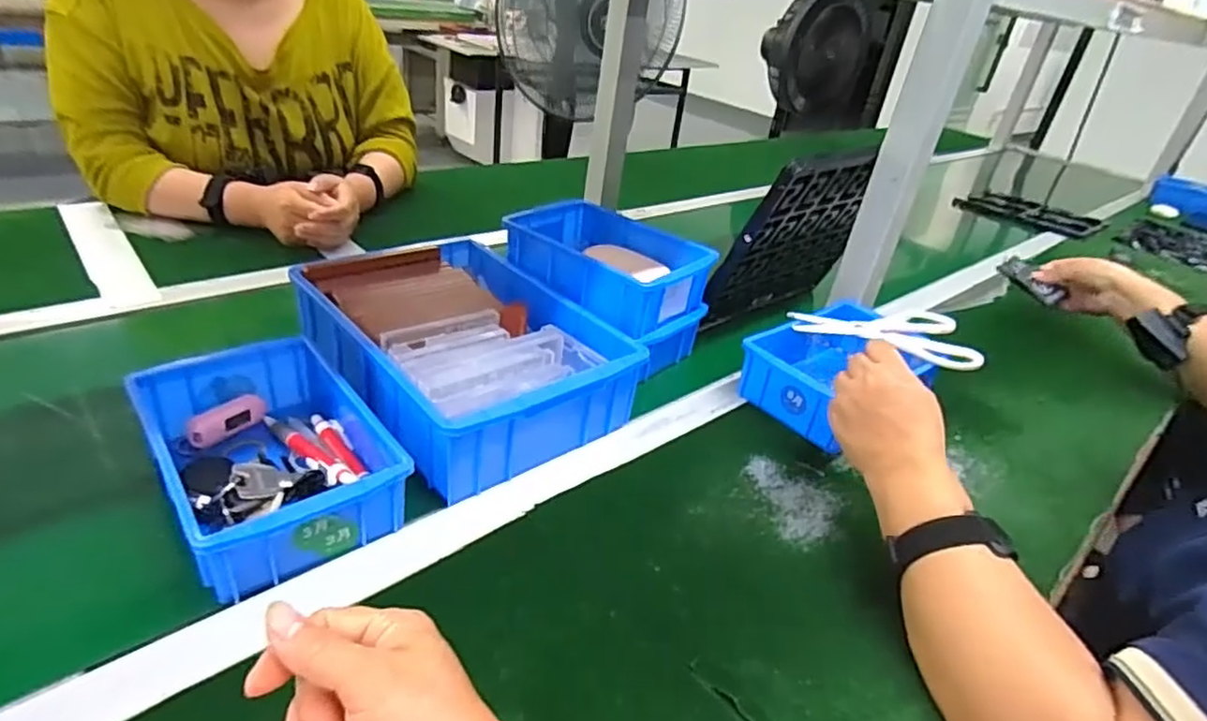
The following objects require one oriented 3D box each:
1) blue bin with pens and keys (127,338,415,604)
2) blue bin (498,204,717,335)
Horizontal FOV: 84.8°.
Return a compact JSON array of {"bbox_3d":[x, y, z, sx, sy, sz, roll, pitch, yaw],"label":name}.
[{"bbox_3d":[-0.241,0.067,0.483,0.137,0.067,0.198,-18,40,-37],"label":"blue bin with pens and keys"},{"bbox_3d":[0.000,-0.104,0.716,0.201,0.064,0.136,28,36,28],"label":"blue bin"}]

